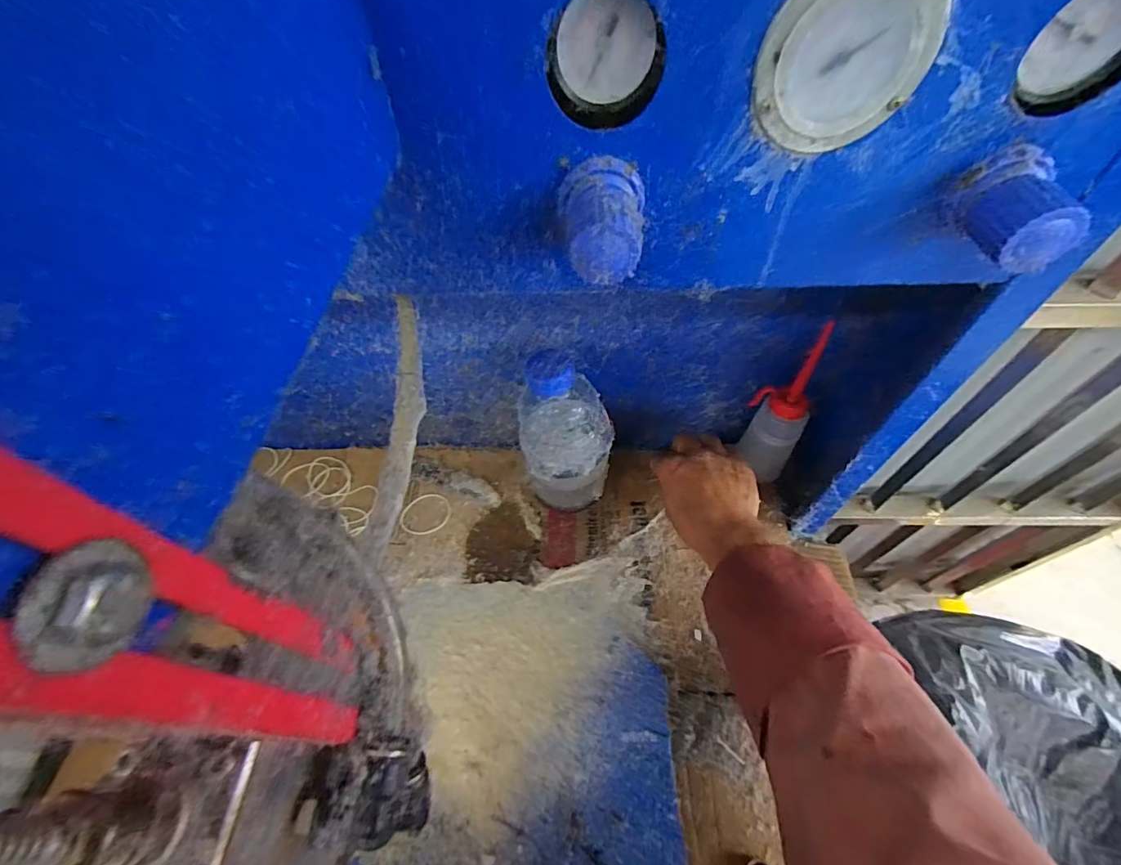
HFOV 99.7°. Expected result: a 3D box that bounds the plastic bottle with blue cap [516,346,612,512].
[{"bbox_3d":[0.007,0.003,0.443,0.076,0.185,0.082,-1,55,1],"label":"plastic bottle with blue cap"}]

